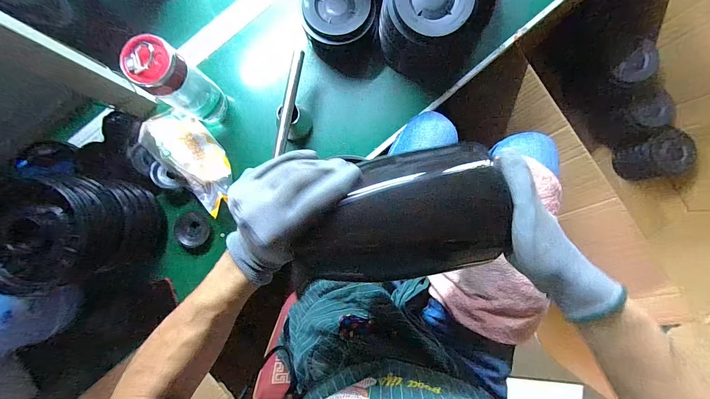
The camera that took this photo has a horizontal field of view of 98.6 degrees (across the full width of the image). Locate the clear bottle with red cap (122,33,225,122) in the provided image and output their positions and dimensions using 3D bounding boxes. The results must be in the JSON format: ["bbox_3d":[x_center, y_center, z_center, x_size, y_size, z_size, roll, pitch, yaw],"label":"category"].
[{"bbox_3d":[-0.257,-0.171,0.463,0.064,0.176,0.066,41,90,2],"label":"clear bottle with red cap"}]

